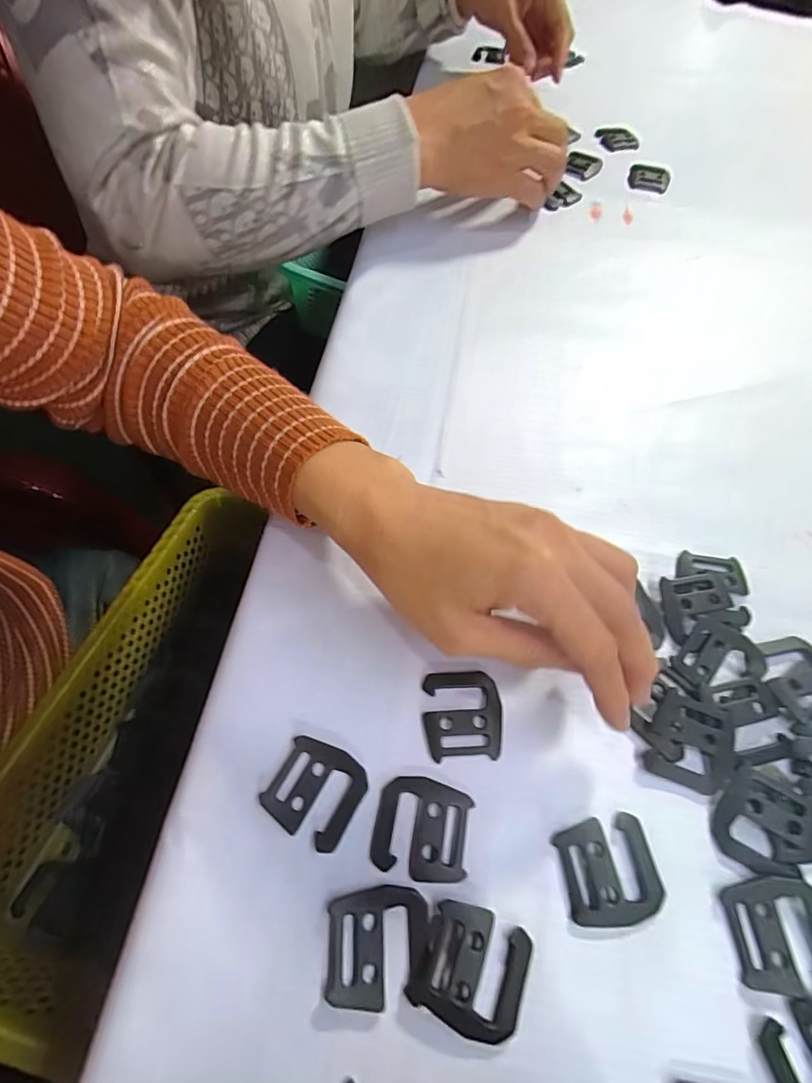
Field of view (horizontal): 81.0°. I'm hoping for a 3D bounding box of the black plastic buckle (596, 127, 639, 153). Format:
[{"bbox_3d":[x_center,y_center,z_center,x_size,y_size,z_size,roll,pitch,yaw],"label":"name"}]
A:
[{"bbox_3d":[0.218,-0.416,0.492,0.040,0.006,0.037,-17,64,-12],"label":"black plastic buckle"}]

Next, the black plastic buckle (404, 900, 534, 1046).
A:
[{"bbox_3d":[0.025,0.160,0.178,0.040,0.006,0.037,24,63,9],"label":"black plastic buckle"}]

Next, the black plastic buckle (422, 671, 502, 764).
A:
[{"bbox_3d":[0.027,0.080,0.222,0.036,0.004,0.038,-2,62,-4],"label":"black plastic buckle"}]

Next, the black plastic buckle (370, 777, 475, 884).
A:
[{"bbox_3d":[0.007,0.120,0.200,0.039,0.004,0.036,12,62,3],"label":"black plastic buckle"}]

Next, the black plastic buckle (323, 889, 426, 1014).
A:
[{"bbox_3d":[-0.010,0.154,0.181,0.038,0.005,0.035,0,62,-3],"label":"black plastic buckle"}]

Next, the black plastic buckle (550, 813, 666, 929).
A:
[{"bbox_3d":[0.084,0.135,0.195,0.039,0.004,0.036,-7,62,-7],"label":"black plastic buckle"}]

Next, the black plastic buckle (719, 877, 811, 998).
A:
[{"bbox_3d":[0.147,0.153,0.185,0.037,0.006,0.036,-1,62,-3],"label":"black plastic buckle"}]

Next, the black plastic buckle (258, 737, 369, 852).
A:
[{"bbox_3d":[-0.039,0.108,0.206,0.038,0.004,0.036,26,64,11],"label":"black plastic buckle"}]

